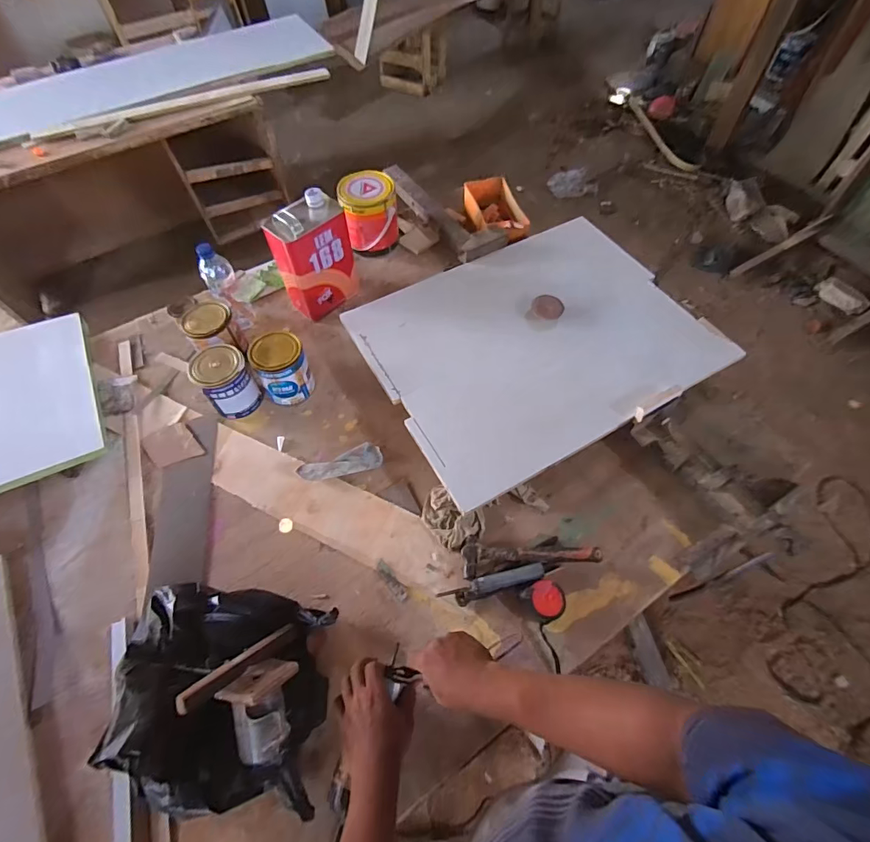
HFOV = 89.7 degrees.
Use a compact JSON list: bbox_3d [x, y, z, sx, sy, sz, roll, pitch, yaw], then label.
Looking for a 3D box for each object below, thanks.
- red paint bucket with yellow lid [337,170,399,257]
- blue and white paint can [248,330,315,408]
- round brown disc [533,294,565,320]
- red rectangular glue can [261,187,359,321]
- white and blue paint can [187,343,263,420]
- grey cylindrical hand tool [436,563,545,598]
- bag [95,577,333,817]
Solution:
[{"bbox_3d":[-0.174,-0.560,1.201,0.143,0.179,0.141,-1,59,2],"label":"red paint bucket with yellow lid"},{"bbox_3d":[-0.328,-0.110,0.952,0.110,0.140,0.092,-25,61,-12],"label":"blue and white paint can"},{"bbox_3d":[0.267,-0.269,1.033,0.071,0.010,0.072,-2,58,2],"label":"round brown disc"},{"bbox_3d":[-0.286,-0.392,1.055,0.184,0.245,0.091,-40,65,-20],"label":"red rectangular glue can"},{"bbox_3d":[-0.449,-0.086,0.942,0.110,0.132,0.104,-1,59,2],"label":"white and blue paint can"},{"bbox_3d":[0.100,0.284,0.771,0.187,0.024,0.025,-14,59,-6],"label":"grey cylindrical hand tool"},{"bbox_3d":[-0.333,0.396,0.650,0.326,0.112,0.280,0,59,3],"label":"bag"}]

